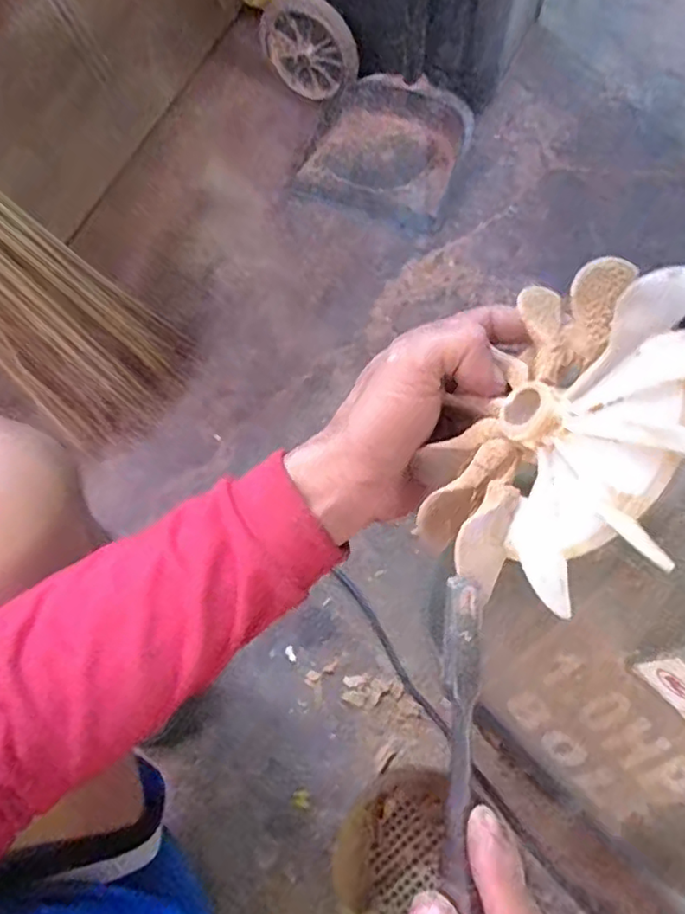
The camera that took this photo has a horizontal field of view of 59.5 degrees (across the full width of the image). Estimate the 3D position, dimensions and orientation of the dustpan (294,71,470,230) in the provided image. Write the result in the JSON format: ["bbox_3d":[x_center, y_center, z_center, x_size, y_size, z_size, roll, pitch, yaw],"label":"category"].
[{"bbox_3d":[0.072,-0.515,1.002,0.254,0.070,0.241,23,70,12],"label":"dustpan"}]

